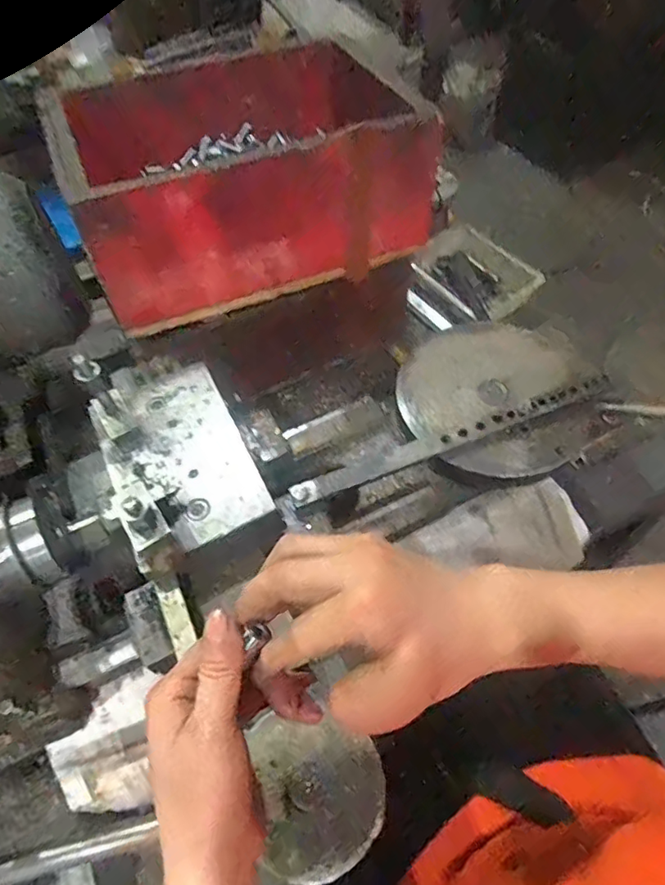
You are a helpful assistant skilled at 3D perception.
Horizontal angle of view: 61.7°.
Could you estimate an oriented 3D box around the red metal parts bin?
[{"bbox_3d":[-0.095,-0.320,0.623,0.332,0.139,0.279,-16,57,-6],"label":"red metal parts bin"}]

